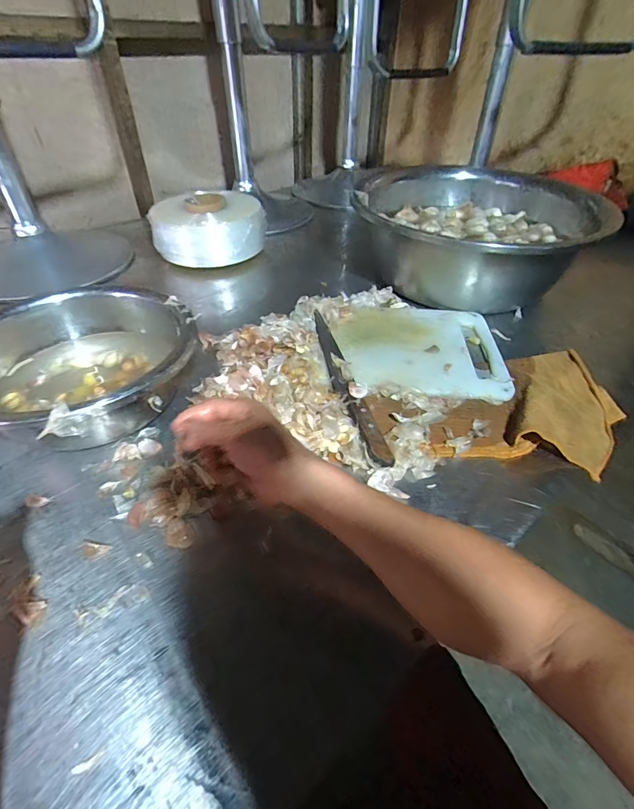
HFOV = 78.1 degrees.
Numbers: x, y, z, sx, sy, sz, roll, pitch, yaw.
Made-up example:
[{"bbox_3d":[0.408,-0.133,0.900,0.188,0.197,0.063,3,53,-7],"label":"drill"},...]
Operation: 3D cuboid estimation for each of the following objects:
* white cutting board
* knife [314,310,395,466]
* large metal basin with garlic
[{"bbox_3d":[0.165,-0.103,0.649,0.266,0.010,0.248,5,43,4],"label":"white cutting board"},{"bbox_3d":[0.036,-0.045,0.576,0.034,0.016,0.343,-9,44,-10],"label":"knife"},{"bbox_3d":[0.298,-0.346,0.796,0.420,0.165,0.428,0,43,0],"label":"large metal basin with garlic"}]

